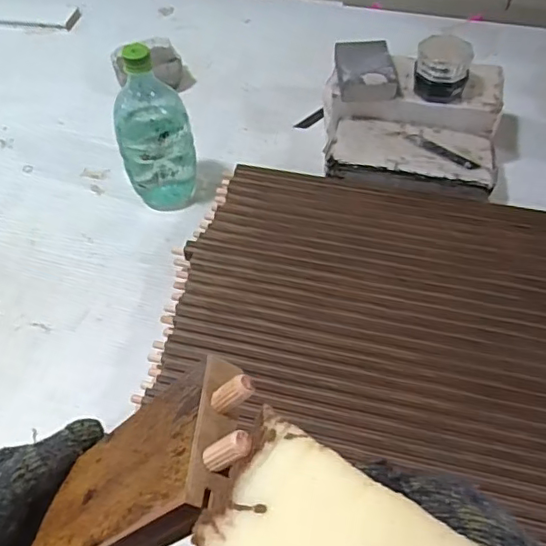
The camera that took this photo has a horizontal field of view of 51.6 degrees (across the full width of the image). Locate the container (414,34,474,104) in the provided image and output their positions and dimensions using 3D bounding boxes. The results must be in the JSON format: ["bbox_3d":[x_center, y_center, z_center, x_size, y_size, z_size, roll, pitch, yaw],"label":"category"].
[{"bbox_3d":[0.213,-0.259,0.712,0.069,0.067,0.055,13,54,10],"label":"container"}]

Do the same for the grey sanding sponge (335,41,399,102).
[{"bbox_3d":[0.122,-0.271,0.747,0.074,0.027,0.102,1,53,0],"label":"grey sanding sponge"}]

